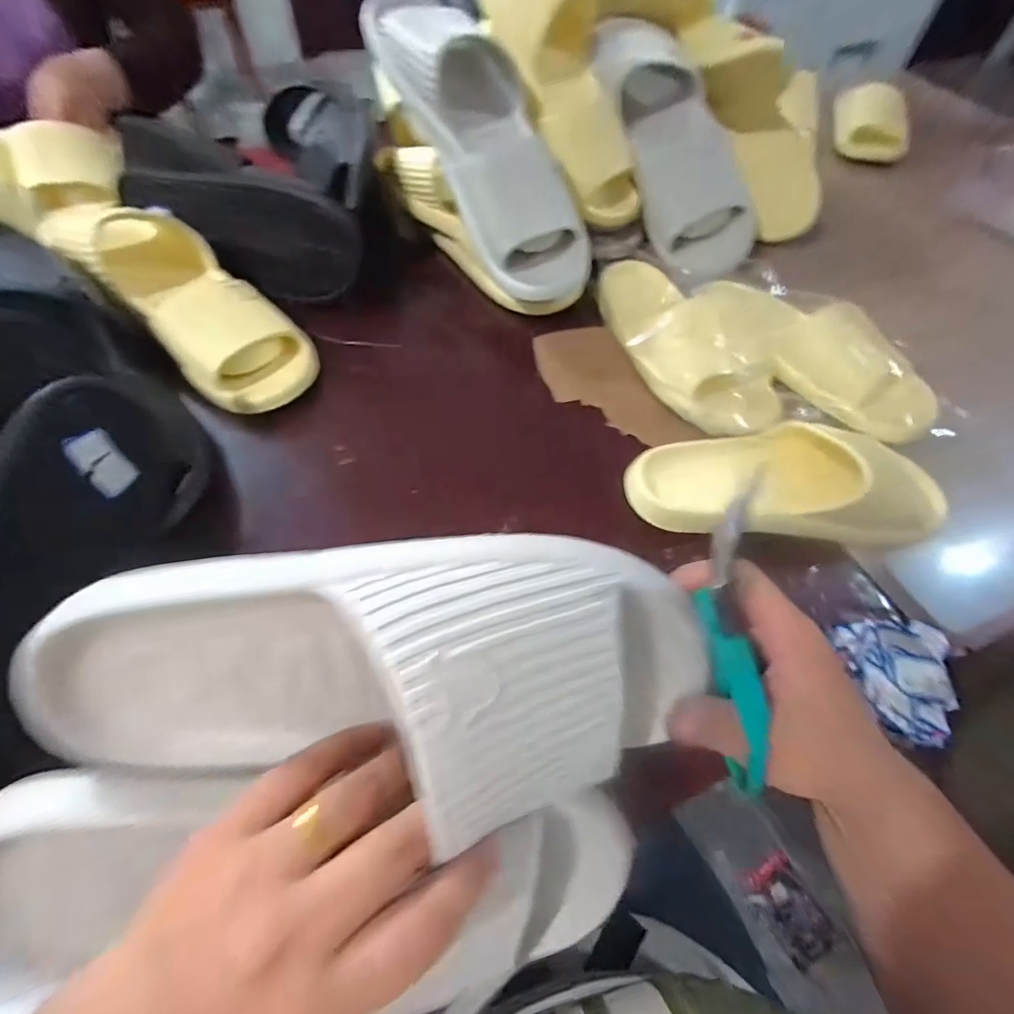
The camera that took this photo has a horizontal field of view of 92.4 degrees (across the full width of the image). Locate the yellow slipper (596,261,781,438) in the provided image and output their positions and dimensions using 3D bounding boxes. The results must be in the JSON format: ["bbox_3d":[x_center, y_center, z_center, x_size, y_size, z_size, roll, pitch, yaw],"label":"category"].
[{"bbox_3d":[0.168,-0.168,0.467,0.118,0.077,0.225,-20,61,-15],"label":"yellow slipper"}]

